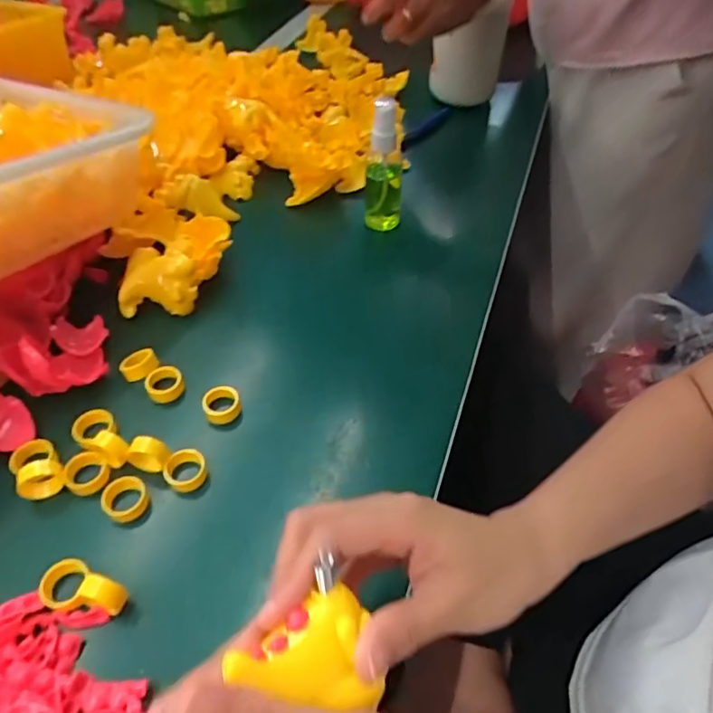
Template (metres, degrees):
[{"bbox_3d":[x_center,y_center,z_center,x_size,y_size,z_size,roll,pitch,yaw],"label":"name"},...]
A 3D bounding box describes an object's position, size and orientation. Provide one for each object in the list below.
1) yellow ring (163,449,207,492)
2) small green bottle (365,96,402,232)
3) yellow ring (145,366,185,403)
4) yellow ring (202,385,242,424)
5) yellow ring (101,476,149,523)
[{"bbox_3d":[-0.111,0.074,0.368,0.026,0.012,0.027,-1,48,1],"label":"yellow ring"},{"bbox_3d":[0.025,-0.173,0.517,0.033,0.130,0.031,0,48,2],"label":"small green bottle"},{"bbox_3d":[-0.141,0.020,0.416,0.026,0.013,0.025,-1,48,1],"label":"yellow ring"},{"bbox_3d":[-0.097,0.034,0.405,0.026,0.013,0.025,-1,48,1],"label":"yellow ring"},{"bbox_3d":[-0.146,0.089,0.356,0.026,0.013,0.027,-1,48,1],"label":"yellow ring"}]

